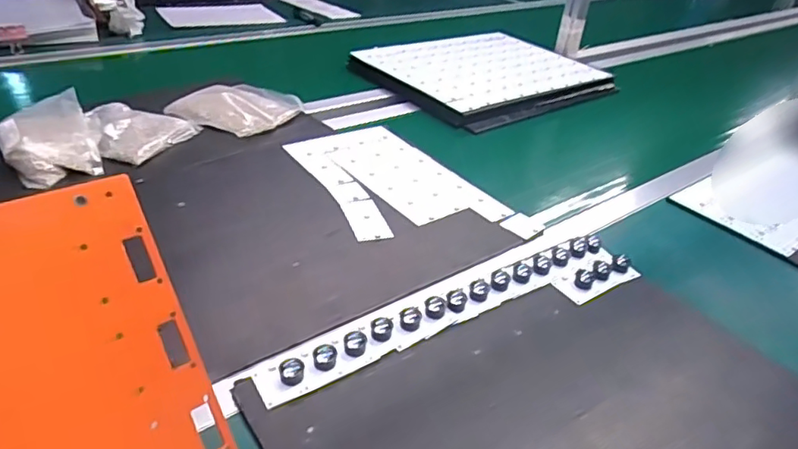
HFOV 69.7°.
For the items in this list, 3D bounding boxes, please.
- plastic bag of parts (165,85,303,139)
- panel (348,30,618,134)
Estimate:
[{"bbox_3d":[-0.268,-0.196,0.947,0.167,0.028,0.153,19,35,18],"label":"plastic bag of parts"},{"bbox_3d":[0.176,-0.335,1.250,0.471,0.042,0.392,-20,41,-34],"label":"panel"}]

